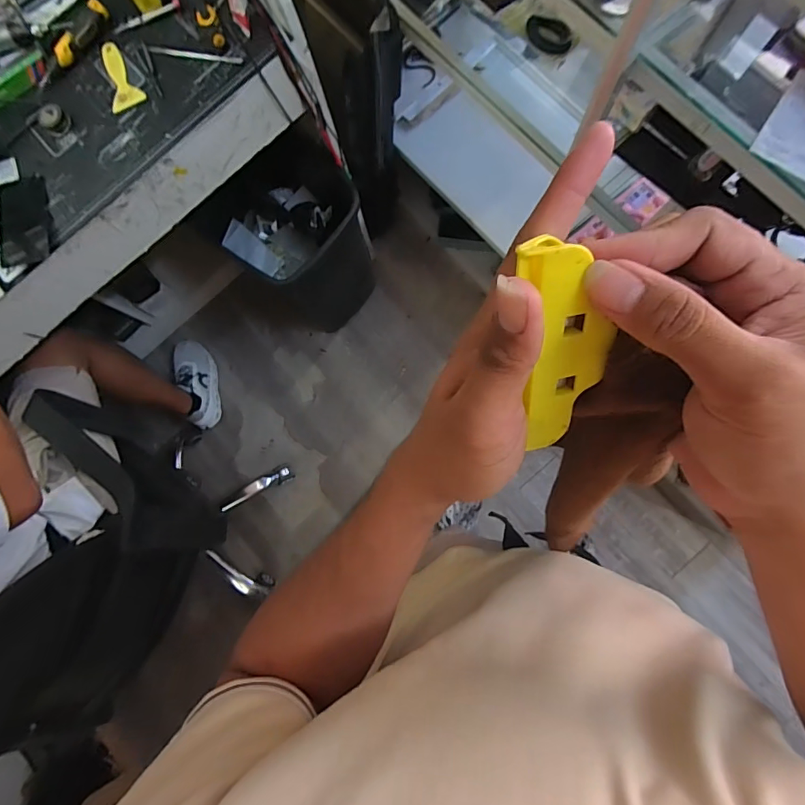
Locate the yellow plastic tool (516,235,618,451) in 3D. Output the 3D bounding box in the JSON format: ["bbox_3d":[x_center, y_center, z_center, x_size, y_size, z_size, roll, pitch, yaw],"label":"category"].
[{"bbox_3d":[0.071,-0.024,0.196,0.038,0.015,0.097,-12,127,3],"label":"yellow plastic tool"}]

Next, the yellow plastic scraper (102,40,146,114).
[{"bbox_3d":[-0.443,-0.509,0.701,0.051,0.007,0.116,-25,81,1],"label":"yellow plastic scraper"}]

